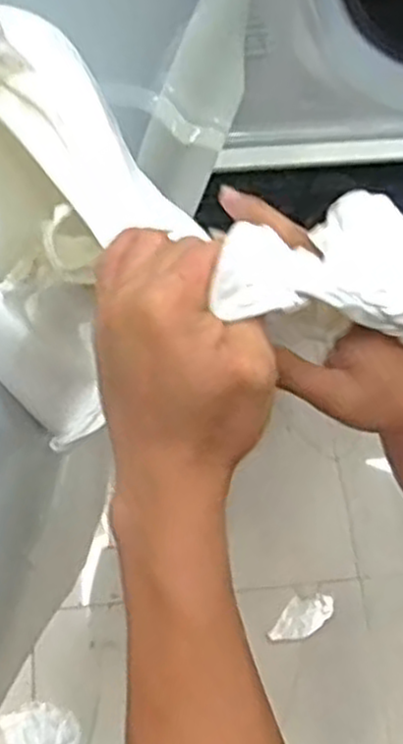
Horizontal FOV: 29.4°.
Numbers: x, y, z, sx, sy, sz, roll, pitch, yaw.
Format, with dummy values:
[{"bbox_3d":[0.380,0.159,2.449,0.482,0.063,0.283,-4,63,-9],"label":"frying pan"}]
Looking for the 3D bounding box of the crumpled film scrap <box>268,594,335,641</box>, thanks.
[{"bbox_3d":[0.183,0.447,1.395,0.129,0.004,0.065,-36,70,-16],"label":"crumpled film scrap"}]

